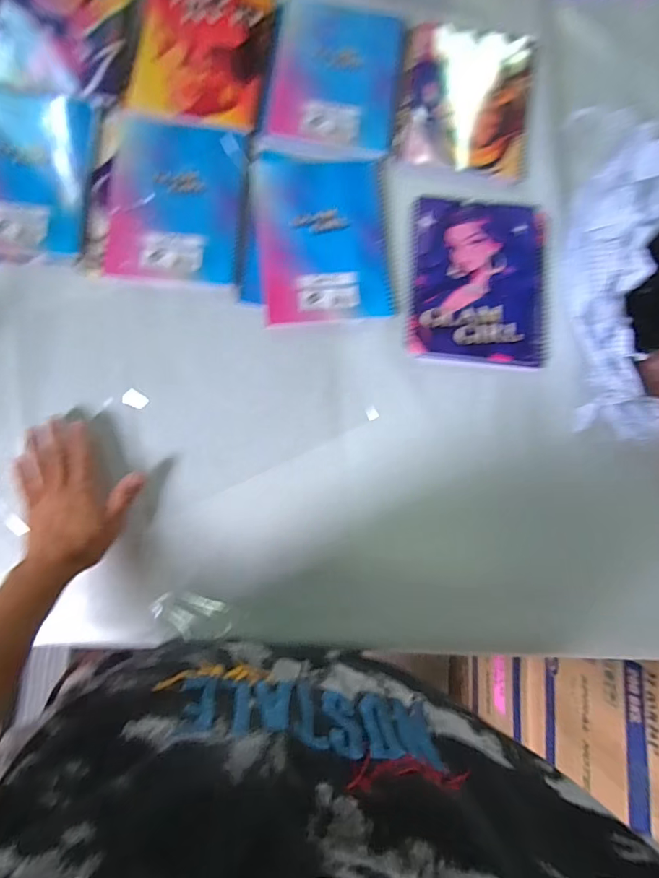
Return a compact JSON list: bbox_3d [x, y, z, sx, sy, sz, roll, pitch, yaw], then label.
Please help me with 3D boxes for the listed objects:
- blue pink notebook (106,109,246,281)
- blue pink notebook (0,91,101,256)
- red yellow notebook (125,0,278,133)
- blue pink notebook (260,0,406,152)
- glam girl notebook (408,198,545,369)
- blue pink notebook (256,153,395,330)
[{"bbox_3d":[-0.173,-0.275,0.514,0.151,0.008,0.194,4,83,-4],"label":"blue pink notebook"},{"bbox_3d":[-0.348,-0.301,0.501,0.152,0.009,0.187,5,83,-3],"label":"blue pink notebook"},{"bbox_3d":[-0.151,-0.471,0.539,0.151,0.006,0.198,9,83,-3],"label":"red yellow notebook"},{"bbox_3d":[0.007,-0.448,0.545,0.155,0.005,0.184,7,83,-3],"label":"blue pink notebook"},{"bbox_3d":[0.176,-0.185,0.523,0.159,0.010,0.193,5,83,-3],"label":"glam girl notebook"},{"bbox_3d":[-0.009,-0.233,0.516,0.146,0.009,0.201,-5,84,-5],"label":"blue pink notebook"}]

